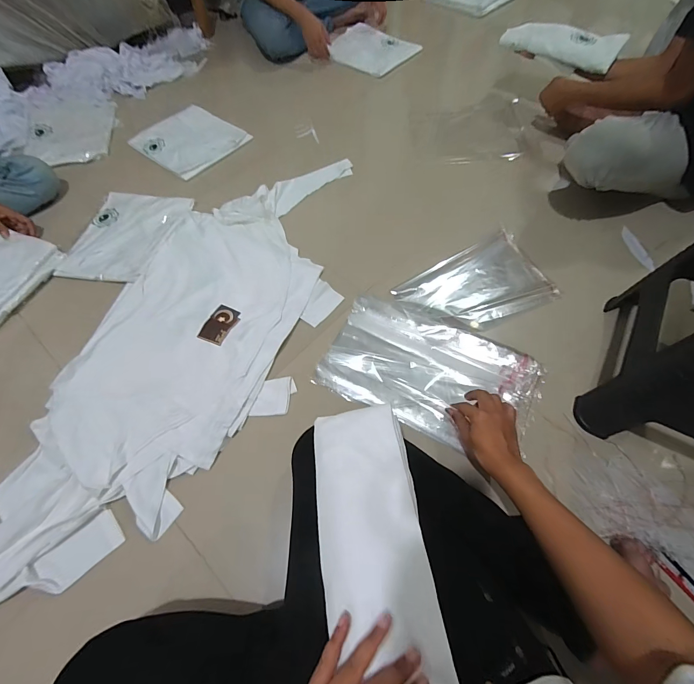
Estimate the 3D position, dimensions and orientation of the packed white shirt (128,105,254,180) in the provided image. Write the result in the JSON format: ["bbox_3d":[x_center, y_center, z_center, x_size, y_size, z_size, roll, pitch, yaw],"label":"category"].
[{"bbox_3d":[-0.524,-0.679,1.133,0.327,0.024,0.288,37,69,19],"label":"packed white shirt"}]

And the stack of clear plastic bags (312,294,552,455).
[{"bbox_3d":[0.172,0.058,0.716,0.418,0.023,0.255,24,65,13],"label":"stack of clear plastic bags"}]

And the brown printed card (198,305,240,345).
[{"bbox_3d":[-0.282,-0.039,0.759,0.062,0.004,0.094,24,63,10],"label":"brown printed card"}]

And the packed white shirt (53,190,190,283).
[{"bbox_3d":[-0.591,-0.294,0.913,0.266,0.019,0.297,8,62,5],"label":"packed white shirt"}]

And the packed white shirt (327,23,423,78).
[{"bbox_3d":[0.094,-1.173,1.372,0.318,0.018,0.268,31,71,14],"label":"packed white shirt"}]

